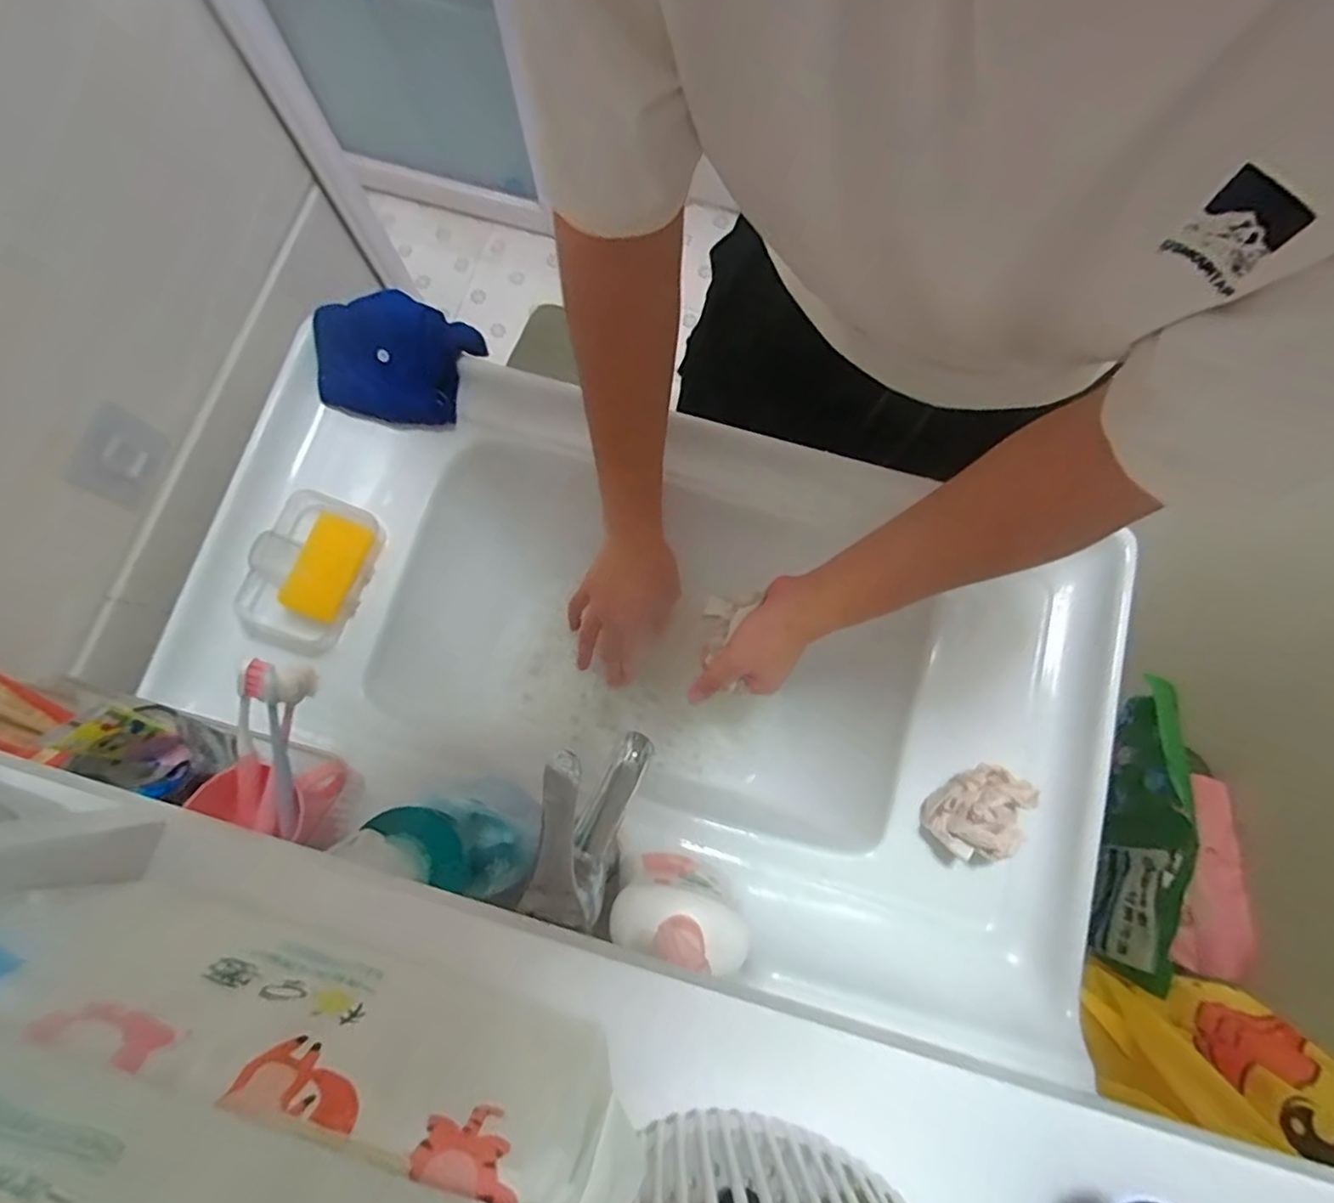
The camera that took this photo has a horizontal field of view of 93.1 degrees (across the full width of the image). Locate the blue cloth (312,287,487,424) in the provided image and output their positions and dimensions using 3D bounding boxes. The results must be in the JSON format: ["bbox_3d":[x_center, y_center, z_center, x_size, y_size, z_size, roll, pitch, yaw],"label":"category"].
[{"bbox_3d":[-0.265,-0.237,0.610,0.151,0.047,0.113,14,78,2],"label":"blue cloth"}]

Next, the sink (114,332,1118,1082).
[{"bbox_3d":[-0.018,0.056,0.615,0.811,0.171,0.427,20,78,4],"label":"sink"}]

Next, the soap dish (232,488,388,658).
[{"bbox_3d":[-0.324,-0.026,0.573,0.090,0.041,0.143,19,78,3],"label":"soap dish"}]

